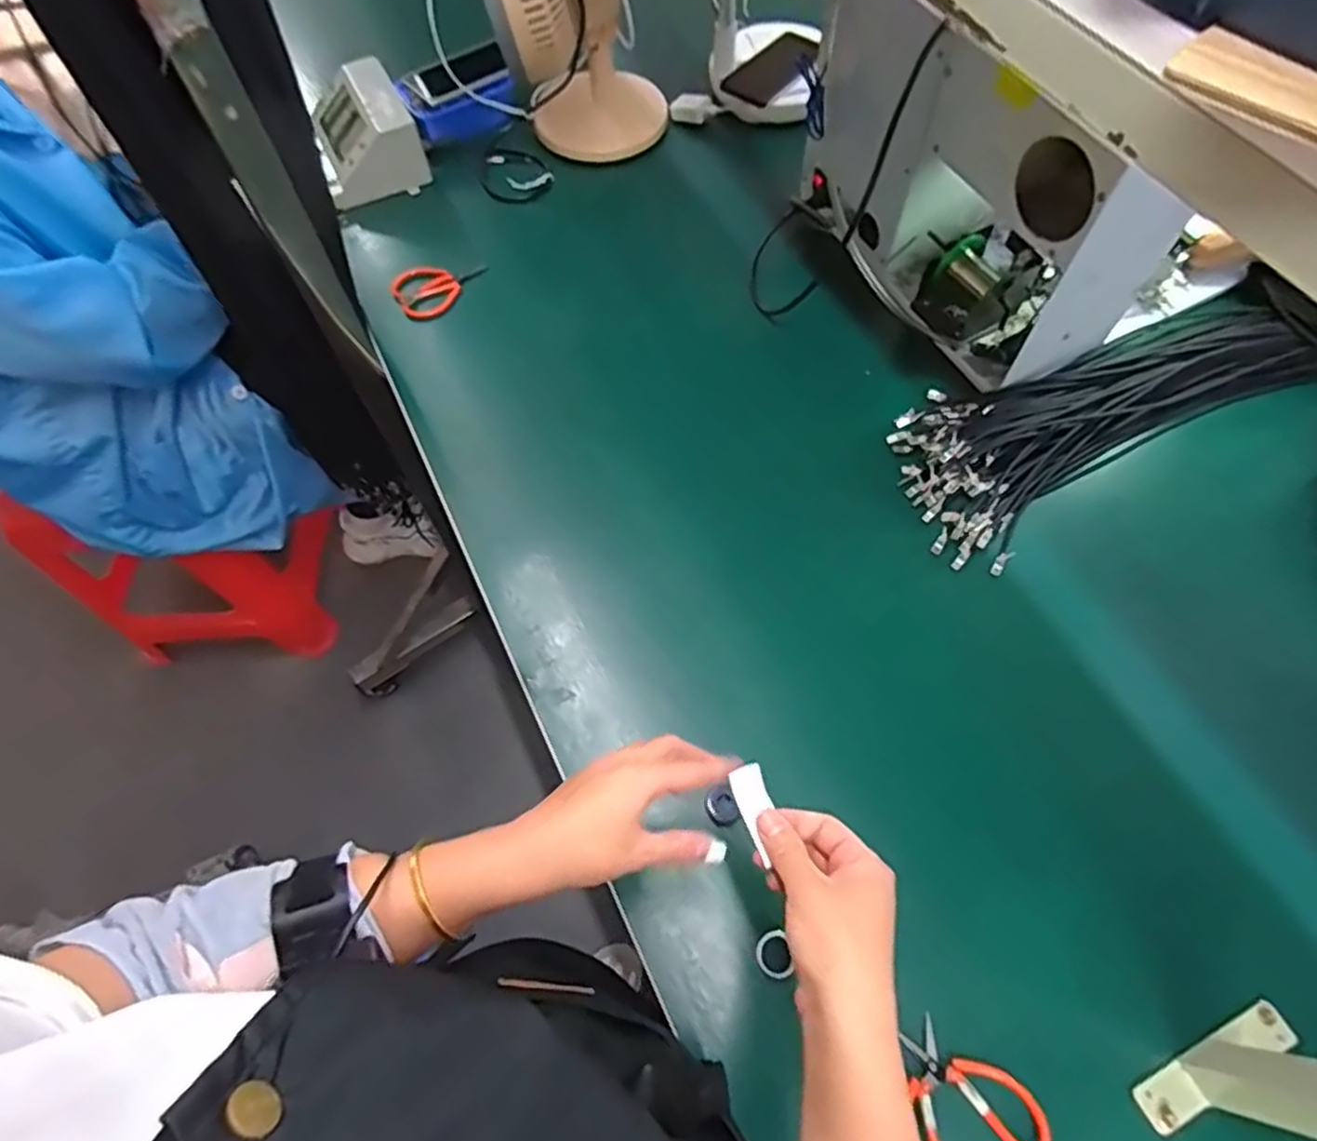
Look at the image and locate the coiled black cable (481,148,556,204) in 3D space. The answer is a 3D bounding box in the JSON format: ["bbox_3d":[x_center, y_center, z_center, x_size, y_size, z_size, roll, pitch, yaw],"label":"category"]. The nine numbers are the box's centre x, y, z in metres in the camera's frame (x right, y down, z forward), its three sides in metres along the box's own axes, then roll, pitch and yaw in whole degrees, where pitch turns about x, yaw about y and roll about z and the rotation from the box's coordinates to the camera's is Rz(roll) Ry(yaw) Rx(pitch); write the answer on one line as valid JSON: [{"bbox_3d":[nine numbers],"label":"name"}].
[{"bbox_3d":[-0.194,-0.540,0.981,0.094,0.013,0.104,-12,64,-5],"label":"coiled black cable"}]

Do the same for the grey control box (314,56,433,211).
[{"bbox_3d":[-0.398,-0.576,0.970,0.134,0.103,0.160,-25,65,-10],"label":"grey control box"}]

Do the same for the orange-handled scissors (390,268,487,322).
[{"bbox_3d":[-0.270,-0.356,0.890,0.113,0.018,0.068,-37,68,-15],"label":"orange-handled scissors"}]

